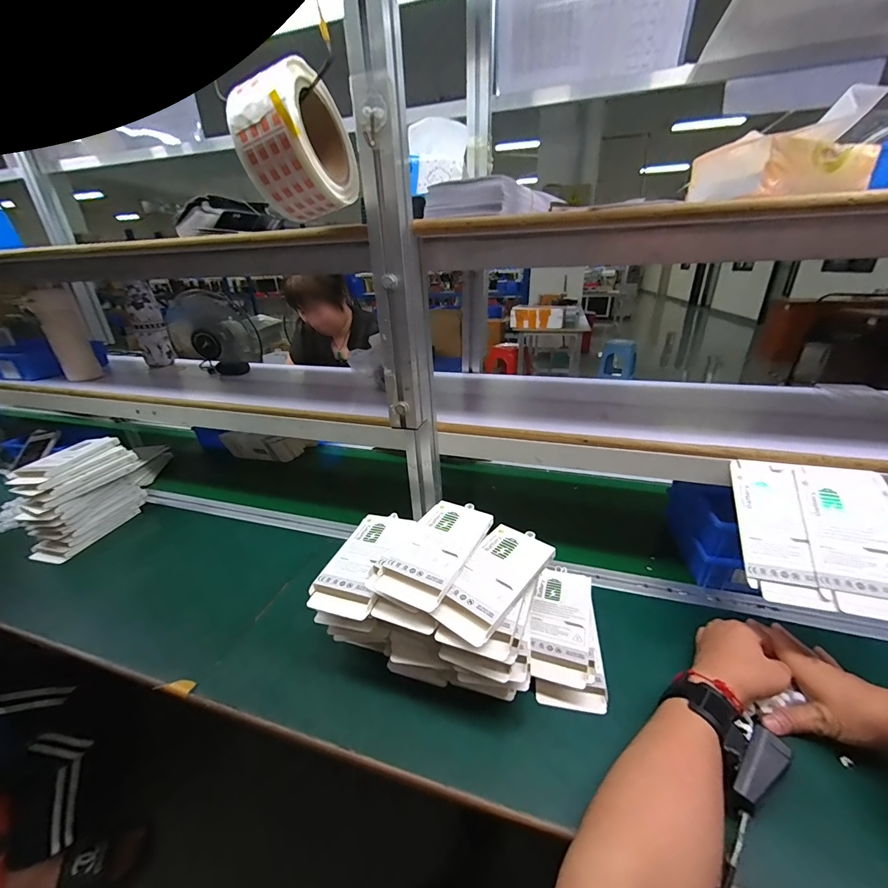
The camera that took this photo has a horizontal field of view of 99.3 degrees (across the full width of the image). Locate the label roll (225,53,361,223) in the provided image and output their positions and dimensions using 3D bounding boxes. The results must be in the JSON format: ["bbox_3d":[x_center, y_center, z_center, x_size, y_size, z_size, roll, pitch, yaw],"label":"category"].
[{"bbox_3d":[-0.144,-0.301,0.387,0.085,0.116,0.117,4,25,13],"label":"label roll"}]

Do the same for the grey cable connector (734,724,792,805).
[{"bbox_3d":[0.289,0.292,0.343,0.074,0.017,0.026,-30,35,-25],"label":"grey cable connector"}]

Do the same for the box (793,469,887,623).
[{"bbox_3d":[0.449,0.101,0.411,0.088,0.010,0.168,6,58,17],"label":"box"}]

